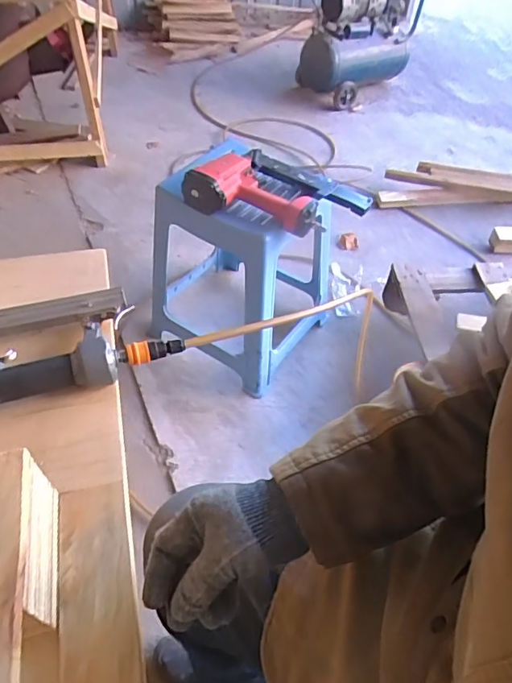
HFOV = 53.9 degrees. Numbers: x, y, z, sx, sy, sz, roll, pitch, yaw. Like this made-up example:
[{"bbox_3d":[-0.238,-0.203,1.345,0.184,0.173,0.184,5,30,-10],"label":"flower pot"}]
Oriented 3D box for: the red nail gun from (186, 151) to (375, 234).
[{"bbox_3d":[0.047,-0.308,1.015,0.354,0.083,0.162,11,51,7],"label":"red nail gun"}]

